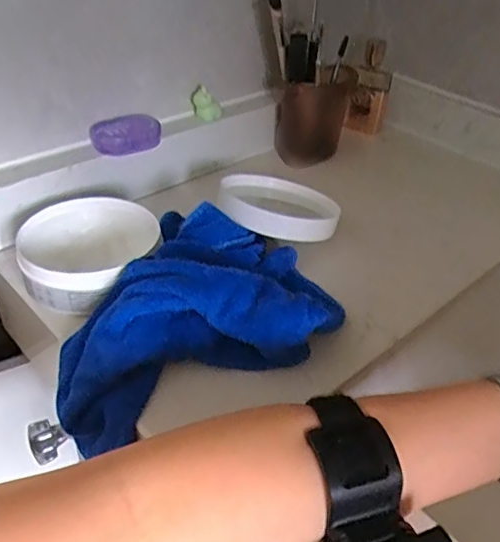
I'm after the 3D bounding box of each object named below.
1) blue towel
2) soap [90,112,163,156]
[{"bbox_3d":[-0.040,0.014,0.375,0.191,0.061,0.140,-14,43,-20],"label":"blue towel"},{"bbox_3d":[-0.108,-0.121,0.487,0.058,0.025,0.027,-21,44,-28],"label":"soap"}]

